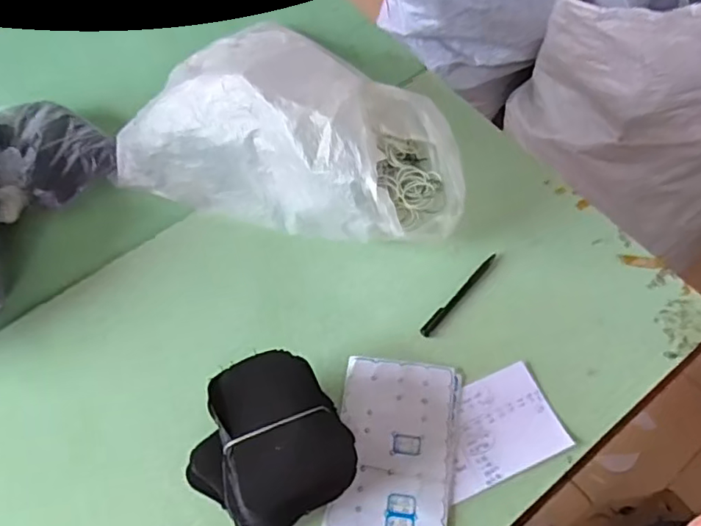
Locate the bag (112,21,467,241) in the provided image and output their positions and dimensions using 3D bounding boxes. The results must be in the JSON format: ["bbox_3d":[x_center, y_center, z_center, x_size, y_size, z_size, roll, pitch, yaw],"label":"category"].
[{"bbox_3d":[-0.070,-0.172,0.708,0.440,0.166,0.222,18,64,10],"label":"bag"}]

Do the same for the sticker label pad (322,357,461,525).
[{"bbox_3d":[0.046,0.202,0.606,0.123,0.005,0.202,9,63,4],"label":"sticker label pad"}]

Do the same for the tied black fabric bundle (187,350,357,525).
[{"bbox_3d":[-0.079,0.181,0.563,0.153,0.095,0.147,-35,67,-16],"label":"tied black fabric bundle"}]

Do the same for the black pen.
[{"bbox_3d":[0.132,0.038,0.701,0.012,0.013,0.138,39,69,18],"label":"black pen"}]

